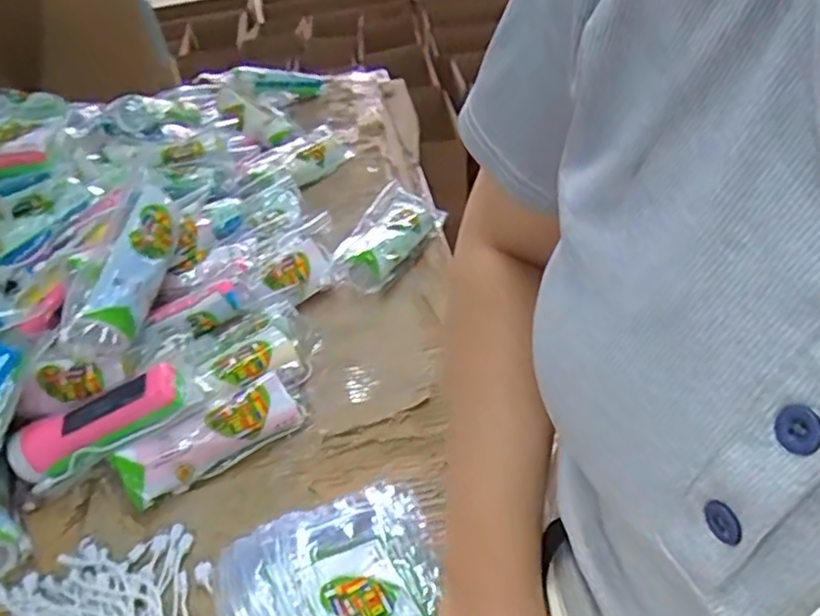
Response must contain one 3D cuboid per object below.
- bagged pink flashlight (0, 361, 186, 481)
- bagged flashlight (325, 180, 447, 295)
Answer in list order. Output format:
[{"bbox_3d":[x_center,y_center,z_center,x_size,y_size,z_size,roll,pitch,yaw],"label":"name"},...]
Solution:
[{"bbox_3d":[-0.283,0.100,0.585,0.173,0.040,0.054,-25,41,7],"label":"bagged pink flashlight"},{"bbox_3d":[-0.029,-0.091,0.822,0.084,0.049,0.221,12,45,21],"label":"bagged flashlight"}]

